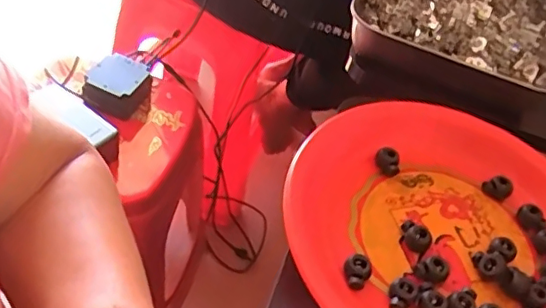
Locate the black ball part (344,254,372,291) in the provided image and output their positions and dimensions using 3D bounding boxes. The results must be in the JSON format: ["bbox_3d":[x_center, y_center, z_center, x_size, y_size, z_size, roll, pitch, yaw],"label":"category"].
[{"bbox_3d":[0.052,0.074,0.359,0.016,0.014,0.018,24,47,8],"label":"black ball part"}]

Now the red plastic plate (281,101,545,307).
[{"bbox_3d":[0.123,0.051,0.384,0.221,0.031,0.220,7,47,-8],"label":"red plastic plate"}]

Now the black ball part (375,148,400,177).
[{"bbox_3d":[0.086,0.006,0.434,0.017,0.015,0.018,11,47,-4],"label":"black ball part"}]

